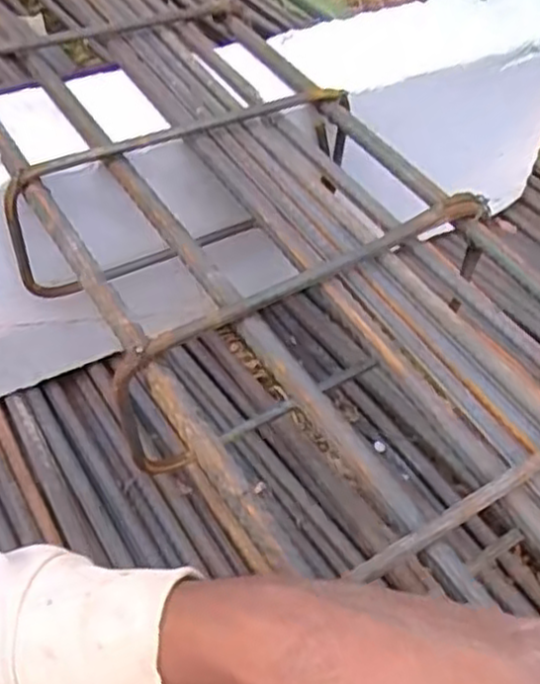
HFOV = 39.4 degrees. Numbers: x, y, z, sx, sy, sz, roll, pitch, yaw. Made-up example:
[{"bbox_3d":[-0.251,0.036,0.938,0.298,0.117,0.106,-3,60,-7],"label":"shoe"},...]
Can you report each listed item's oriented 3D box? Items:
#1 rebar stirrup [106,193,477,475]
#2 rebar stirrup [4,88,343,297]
[{"bbox_3d":[0.022,-0.003,0.440,0.236,0.115,0.017,-27,56,-23],"label":"rebar stirrup"},{"bbox_3d":[-0.061,-0.100,0.519,0.232,0.114,0.017,-21,54,-19],"label":"rebar stirrup"}]

